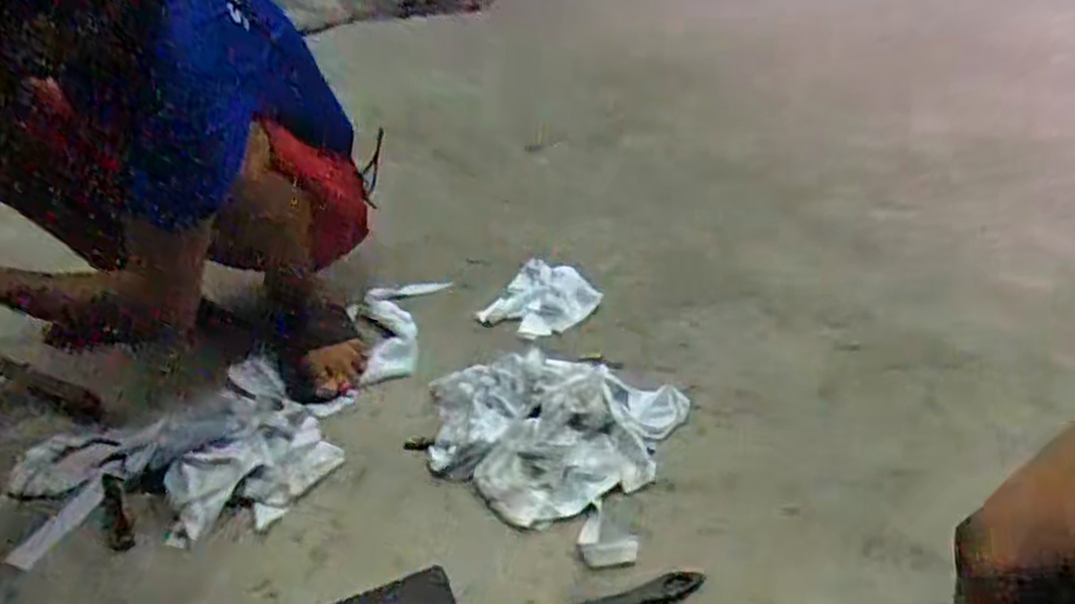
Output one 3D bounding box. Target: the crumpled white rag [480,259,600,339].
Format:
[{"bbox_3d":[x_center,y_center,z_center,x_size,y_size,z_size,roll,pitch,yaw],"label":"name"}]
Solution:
[{"bbox_3d":[0.012,-0.004,1.317,0.177,0.028,0.155,17,57,32],"label":"crumpled white rag"}]

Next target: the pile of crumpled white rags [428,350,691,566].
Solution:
[{"bbox_3d":[0.023,0.158,1.024,0.352,0.066,0.291,17,39,30],"label":"pile of crumpled white rags"}]

